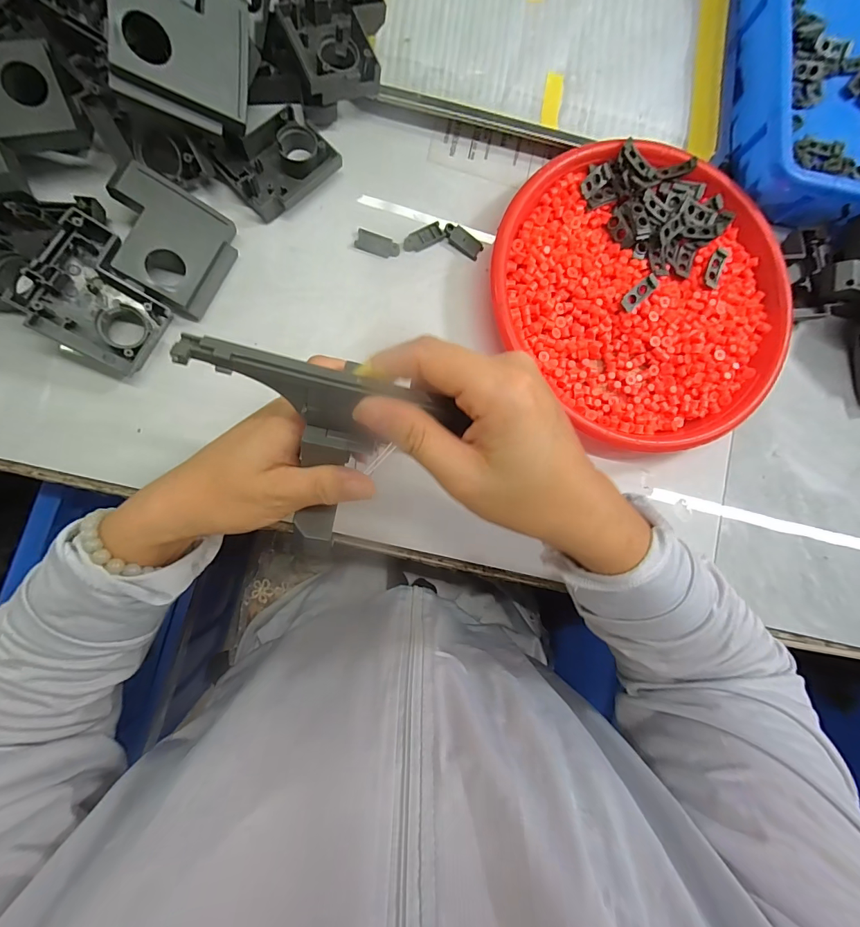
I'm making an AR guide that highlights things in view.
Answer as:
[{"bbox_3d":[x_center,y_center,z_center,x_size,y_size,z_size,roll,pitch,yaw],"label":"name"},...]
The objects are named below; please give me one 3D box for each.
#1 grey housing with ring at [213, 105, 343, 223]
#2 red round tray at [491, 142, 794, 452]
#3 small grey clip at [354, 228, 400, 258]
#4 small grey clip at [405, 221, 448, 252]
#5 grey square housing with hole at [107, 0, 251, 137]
[{"bbox_3d":[-0.117,-0.231,0.315,0.077,0.020,0.056,-45,92,-8],"label":"grey housing with ring"},{"bbox_3d":[0.175,-0.142,0.338,0.241,0.032,0.227,1,86,-7],"label":"red round tray"},{"bbox_3d":[-0.042,-0.178,0.328,0.036,0.004,0.017,18,84,-5],"label":"small grey clip"},{"bbox_3d":[-0.005,-0.186,0.334,0.035,0.004,0.014,-30,90,-8],"label":"small grey clip"},{"bbox_3d":[-0.151,-0.263,0.250,0.073,0.012,0.071,2,104,-34],"label":"grey square housing with hole"}]

